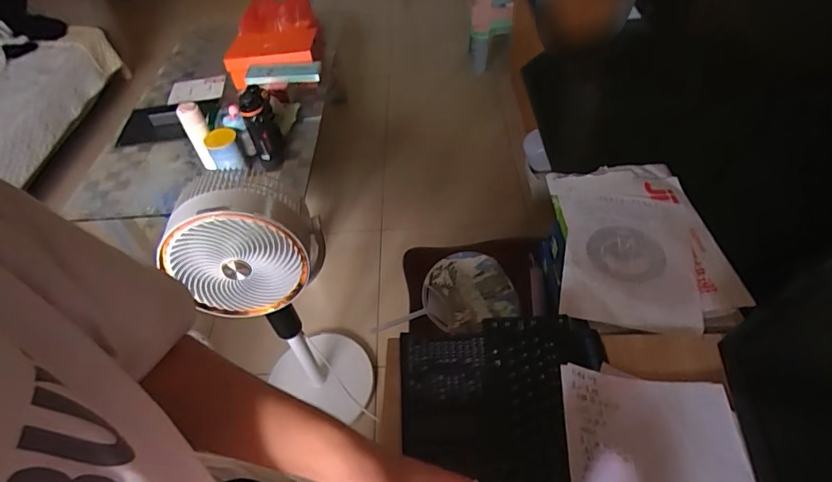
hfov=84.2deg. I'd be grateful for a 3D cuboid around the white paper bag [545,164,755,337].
[{"bbox_3d":[0.385,-0.008,0.829,0.265,0.025,0.370,-1,49,6],"label":"white paper bag"}]

